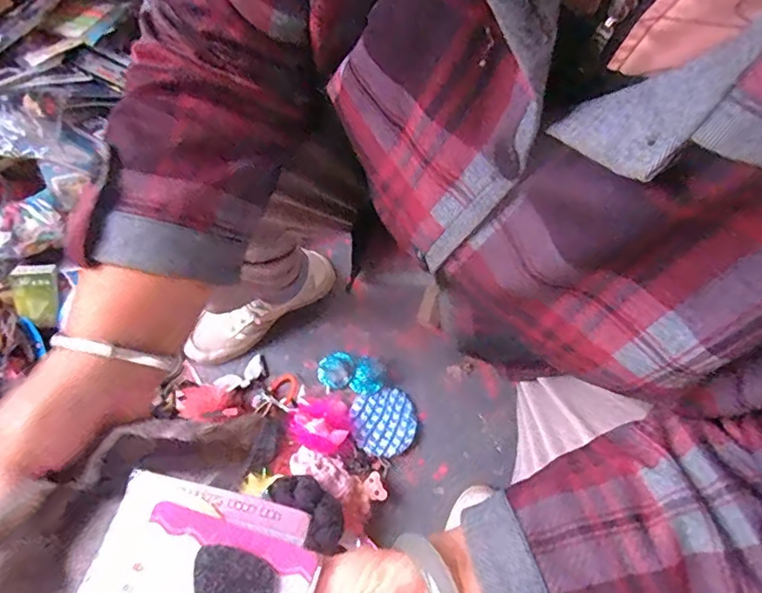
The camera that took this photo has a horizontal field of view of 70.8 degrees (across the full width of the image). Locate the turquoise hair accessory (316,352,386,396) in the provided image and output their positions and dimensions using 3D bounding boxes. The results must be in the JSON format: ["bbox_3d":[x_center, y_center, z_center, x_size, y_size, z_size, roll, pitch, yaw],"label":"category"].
[{"bbox_3d":[-0.044,0.113,0.787,0.099,0.031,0.058,14,73,2],"label":"turquoise hair accessory"}]

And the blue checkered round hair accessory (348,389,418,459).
[{"bbox_3d":[0.006,0.182,0.770,0.092,0.029,0.091,1,73,-2],"label":"blue checkered round hair accessory"}]

